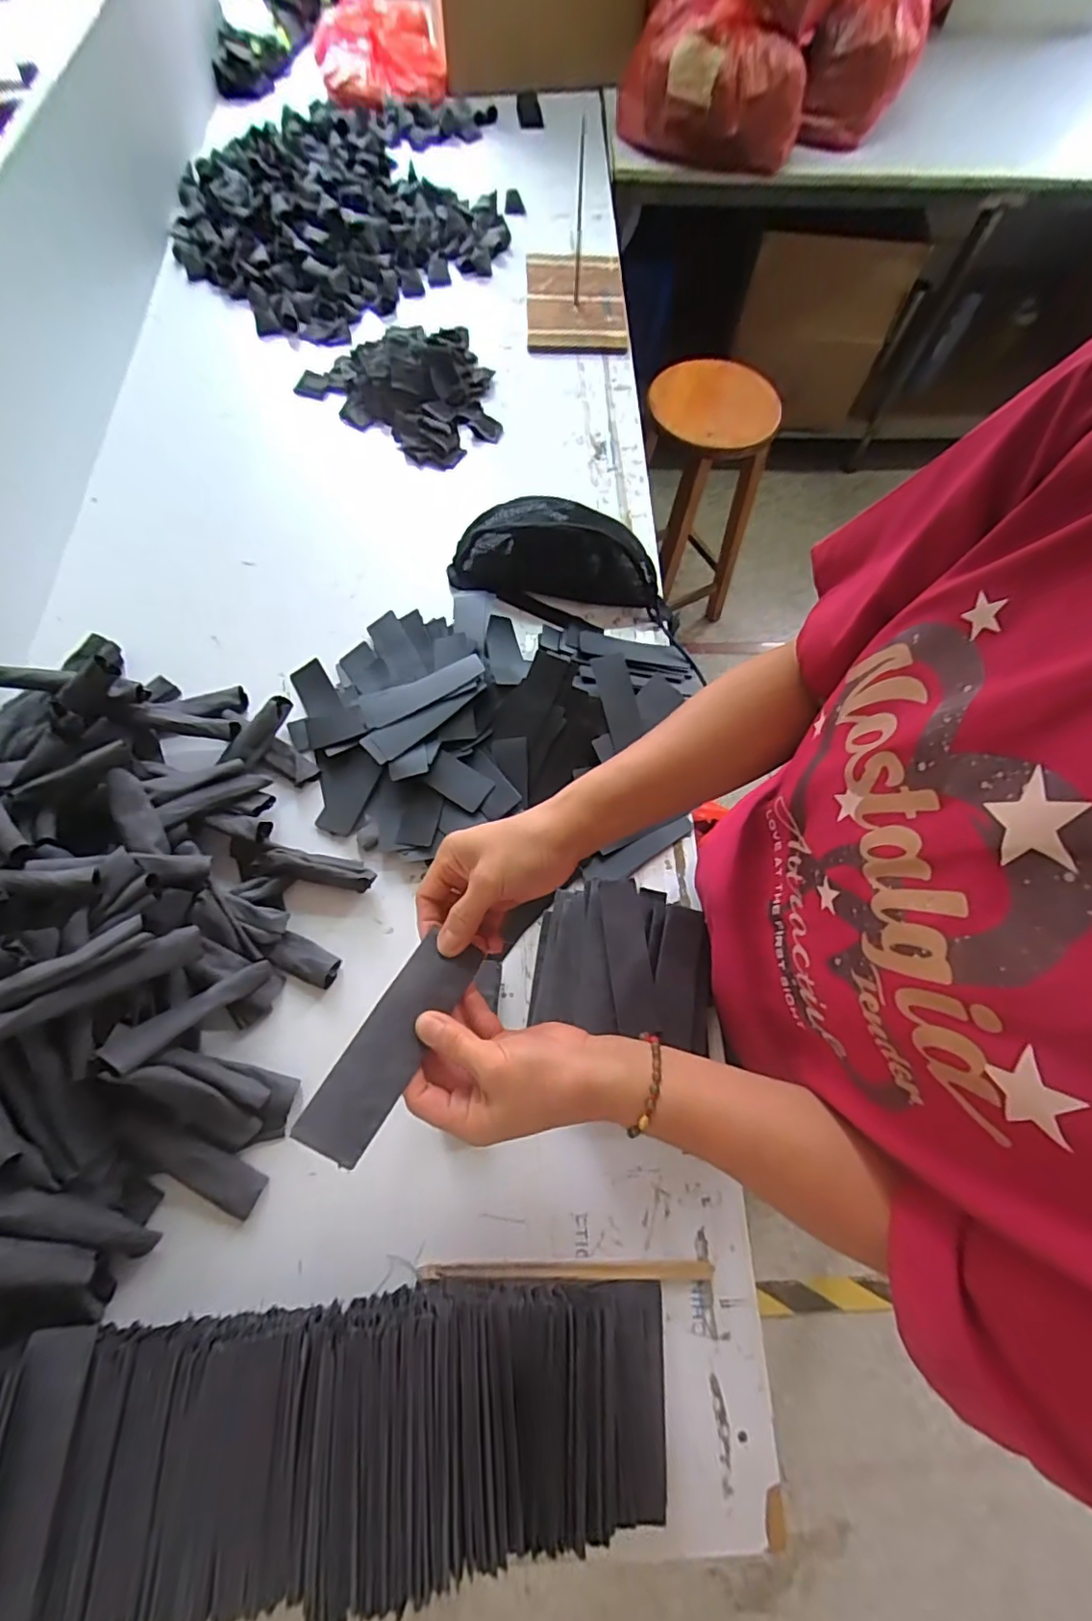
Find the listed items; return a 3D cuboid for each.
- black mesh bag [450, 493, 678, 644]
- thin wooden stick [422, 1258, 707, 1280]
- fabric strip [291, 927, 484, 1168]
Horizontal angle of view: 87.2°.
[{"bbox_3d":[0.032,-0.345,0.796,0.320,0.094,0.150,18,69,5],"label":"black mesh bag"},{"bbox_3d":[0.019,0.431,0.537,0.269,0.007,0.015,0,69,-2],"label":"thin wooden stick"},{"bbox_3d":[-0.098,0.149,0.373,0.043,0.005,0.143,34,61,-2],"label":"fabric strip"}]

